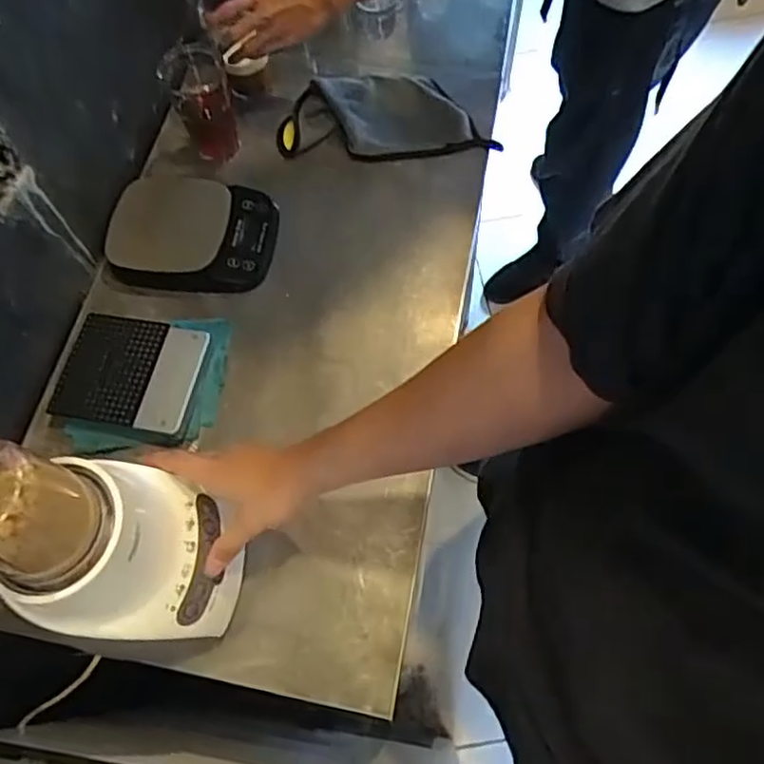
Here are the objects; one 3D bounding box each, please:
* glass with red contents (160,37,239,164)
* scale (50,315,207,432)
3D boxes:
[{"bbox_3d":[-0.229,-0.360,0.849,0.072,0.131,0.083,-19,66,-6],"label":"glass with red contents"},{"bbox_3d":[-0.275,-0.013,0.735,0.149,0.023,0.125,10,67,8],"label":"scale"}]

